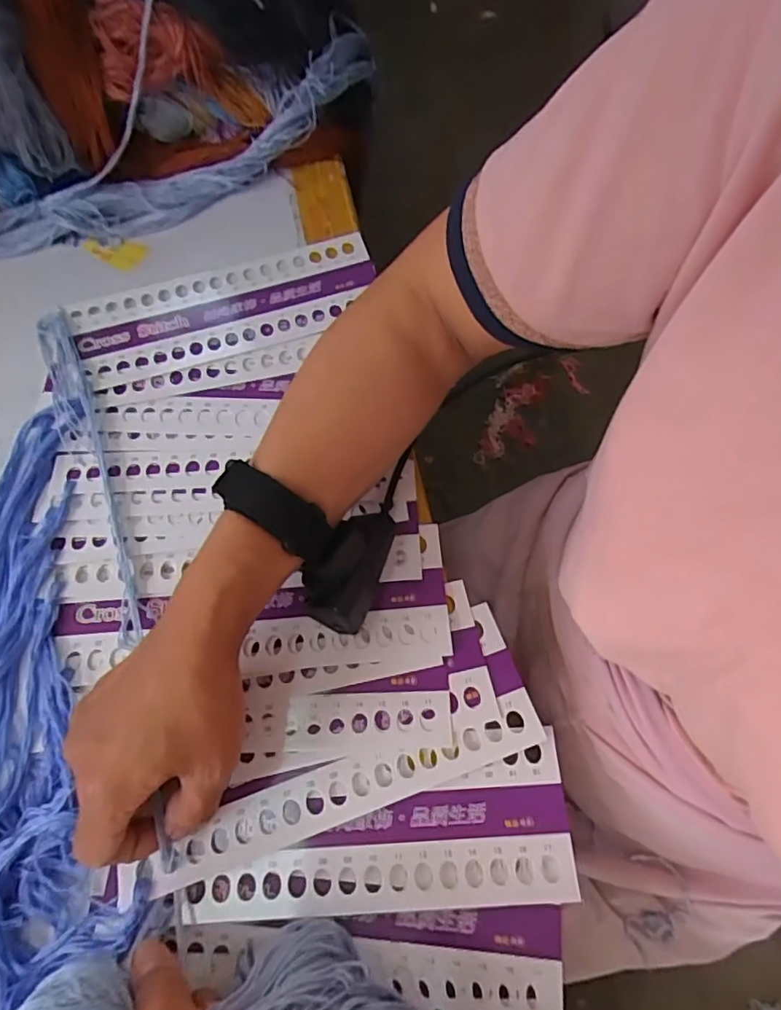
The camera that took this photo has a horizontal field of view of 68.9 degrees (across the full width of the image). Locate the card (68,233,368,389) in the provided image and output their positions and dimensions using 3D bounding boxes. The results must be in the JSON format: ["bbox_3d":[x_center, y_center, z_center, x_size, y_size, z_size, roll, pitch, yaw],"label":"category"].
[{"bbox_3d":[-0.125,-0.150,0.438,0.229,0.005,0.085,-16,67,-5],"label":"card"}]

